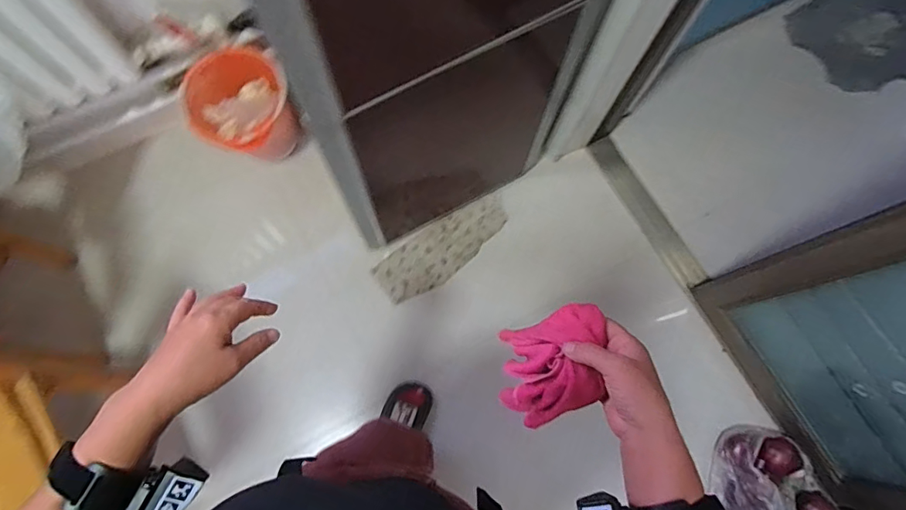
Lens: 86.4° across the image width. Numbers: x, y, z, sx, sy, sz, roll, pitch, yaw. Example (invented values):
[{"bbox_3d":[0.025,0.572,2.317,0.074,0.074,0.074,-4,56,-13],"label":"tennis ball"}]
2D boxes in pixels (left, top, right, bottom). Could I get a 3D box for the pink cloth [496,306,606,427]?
[{"bbox_3d":[0.100,0.116,0.510,0.087,0.102,0.114,5,72,0],"label":"pink cloth"}]

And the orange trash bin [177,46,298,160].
[{"bbox_3d":[-0.561,-0.383,1.309,0.260,0.209,0.242,-33,80,-11],"label":"orange trash bin"}]

